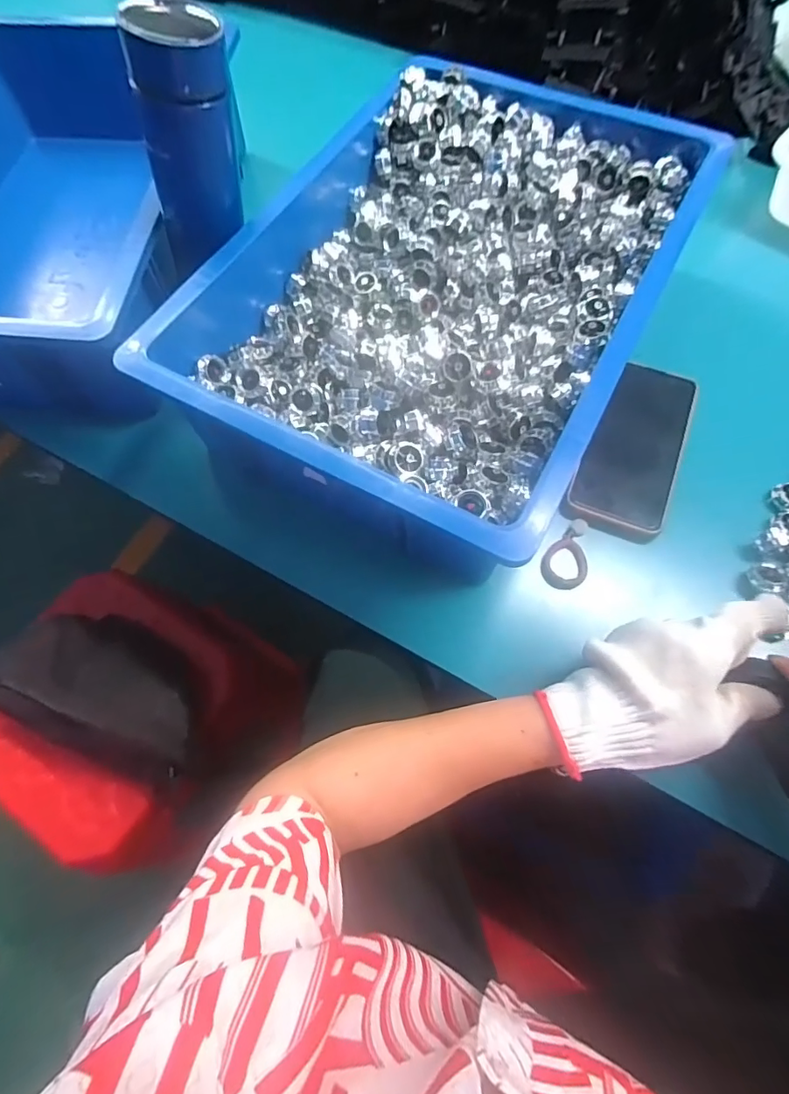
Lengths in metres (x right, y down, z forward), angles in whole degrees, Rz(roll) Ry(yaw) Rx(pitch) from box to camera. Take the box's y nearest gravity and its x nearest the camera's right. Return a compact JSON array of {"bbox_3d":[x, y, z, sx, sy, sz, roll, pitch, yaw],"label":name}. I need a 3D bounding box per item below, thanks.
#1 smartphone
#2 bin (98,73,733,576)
[{"bbox_3d":[0.203,-0.087,0.425,0.074,0.014,0.165,21,70,11],"label":"smartphone"},{"bbox_3d":[0.037,-0.220,0.440,0.325,0.118,0.445,26,71,13],"label":"bin"}]

